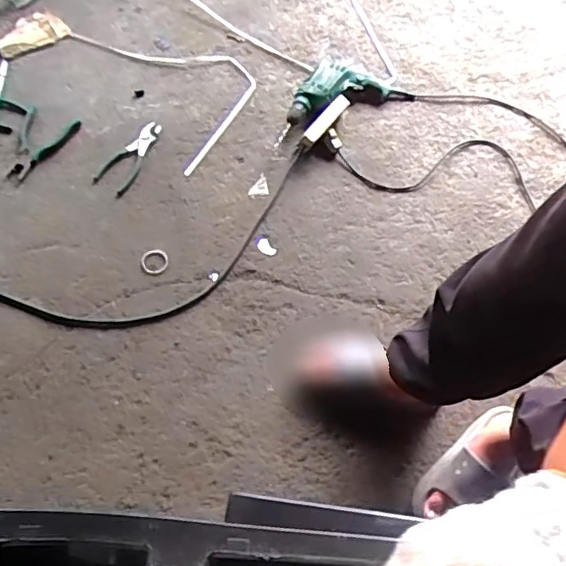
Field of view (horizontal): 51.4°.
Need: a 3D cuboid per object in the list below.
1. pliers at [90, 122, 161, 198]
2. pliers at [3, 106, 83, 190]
[{"bbox_3d":[-0.343,-0.286,1.330,0.083,0.019,0.216,26,66,8],"label":"pliers"},{"bbox_3d":[-0.571,-0.311,1.353,0.135,0.017,0.200,22,66,6],"label":"pliers"}]

